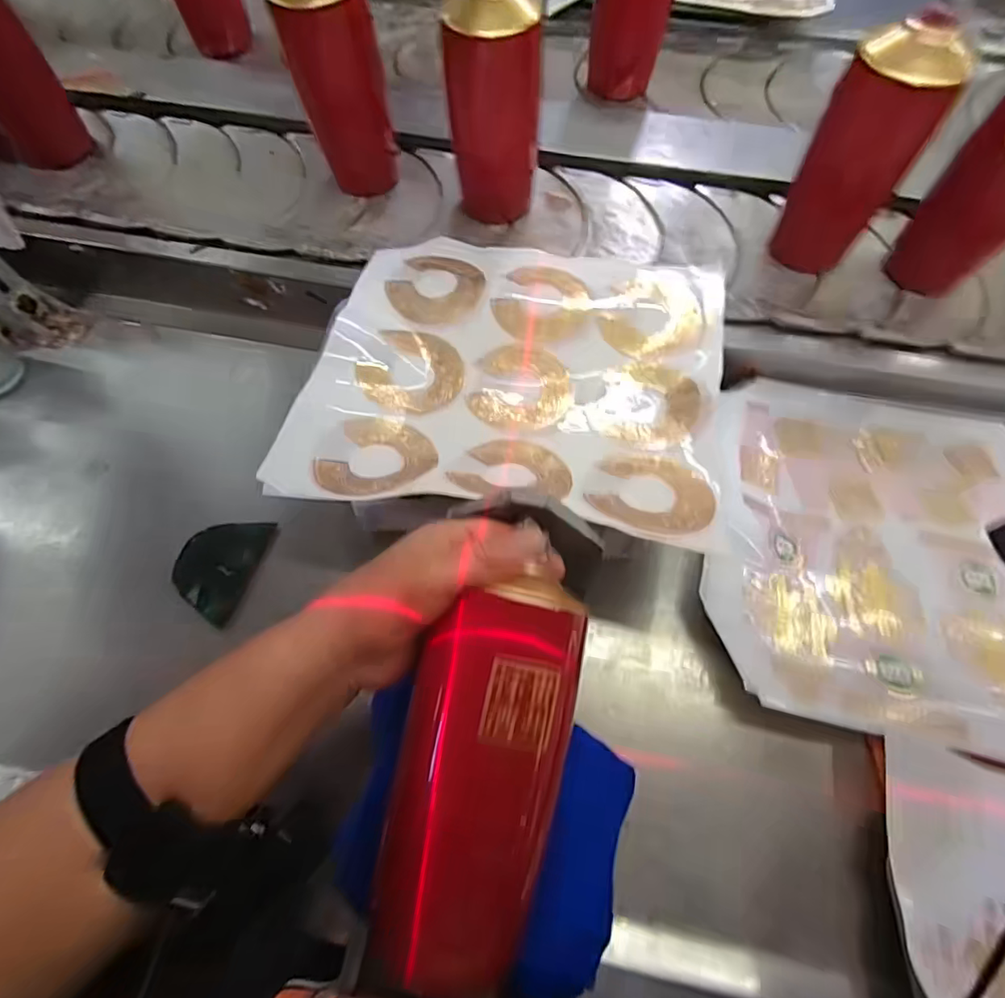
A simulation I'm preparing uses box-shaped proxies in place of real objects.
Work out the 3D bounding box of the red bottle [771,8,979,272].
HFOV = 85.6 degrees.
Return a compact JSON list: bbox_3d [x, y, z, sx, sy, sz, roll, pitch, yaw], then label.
[{"bbox_3d":[0.291,-0.278,0.455,0.061,0.187,0.063,-14,67,-6],"label":"red bottle"}]

